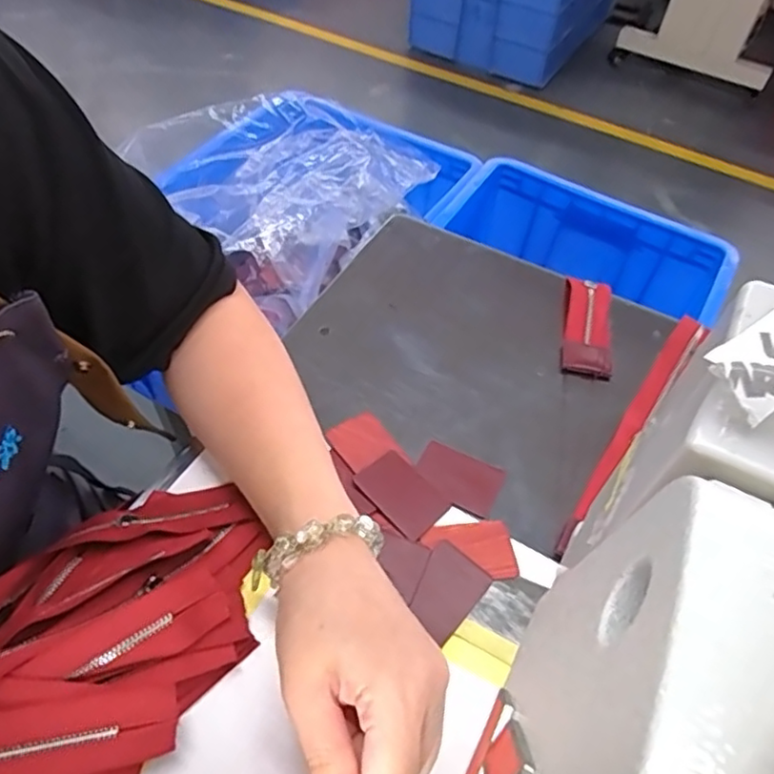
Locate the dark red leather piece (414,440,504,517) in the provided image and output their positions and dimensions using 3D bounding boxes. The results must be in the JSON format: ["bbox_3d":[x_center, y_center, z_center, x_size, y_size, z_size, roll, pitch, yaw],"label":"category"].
[{"bbox_3d":[0.043,0.055,0.379,0.051,0.004,0.034,24,56,13],"label":"dark red leather piece"}]

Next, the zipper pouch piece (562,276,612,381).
[{"bbox_3d":[0.146,-0.044,0.452,0.032,0.012,0.086,10,54,3],"label":"zipper pouch piece"}]

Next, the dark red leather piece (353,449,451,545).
[{"bbox_3d":[0.009,0.063,0.368,0.052,0.004,0.036,39,60,22],"label":"dark red leather piece"}]

